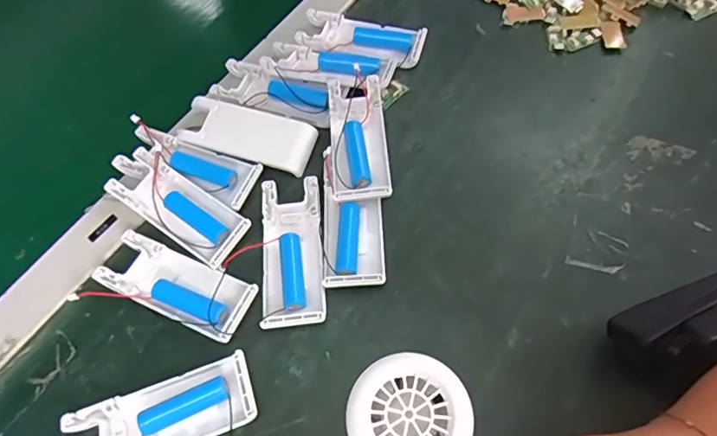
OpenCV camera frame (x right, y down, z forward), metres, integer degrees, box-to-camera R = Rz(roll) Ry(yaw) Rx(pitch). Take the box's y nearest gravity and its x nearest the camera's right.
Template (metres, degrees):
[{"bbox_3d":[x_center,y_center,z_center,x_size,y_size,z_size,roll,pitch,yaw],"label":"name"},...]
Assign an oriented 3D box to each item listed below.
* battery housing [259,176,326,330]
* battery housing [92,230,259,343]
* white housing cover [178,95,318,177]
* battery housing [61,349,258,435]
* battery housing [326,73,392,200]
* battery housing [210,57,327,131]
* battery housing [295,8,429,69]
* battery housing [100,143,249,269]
[{"bbox_3d":[-0.044,0.020,0.320,0.040,0.010,0.102,-6,61,1],"label":"battery housing"},{"bbox_3d":[-0.117,0.042,0.313,0.102,0.009,0.040,20,64,14],"label":"battery housing"},{"bbox_3d":[-0.083,-0.064,0.363,0.100,0.012,0.038,17,63,13],"label":"white housing cover"},{"bbox_3d":[-0.110,0.111,0.274,0.102,0.013,0.040,-19,61,-7],"label":"battery housing"},{"bbox_3d":[0.000,-0.056,0.352,0.040,0.023,0.102,-5,61,1],"label":"battery housing"},{"bbox_3d":[-0.065,-0.098,0.387,0.097,0.014,0.039,20,64,14],"label":"battery housing"},{"bbox_3d":[0.003,-0.153,0.415,0.103,0.016,0.044,14,63,12],"label":"battery housing"},{"bbox_3d":[-0.123,-0.009,0.337,0.101,0.015,0.039,31,67,19],"label":"battery housing"}]

